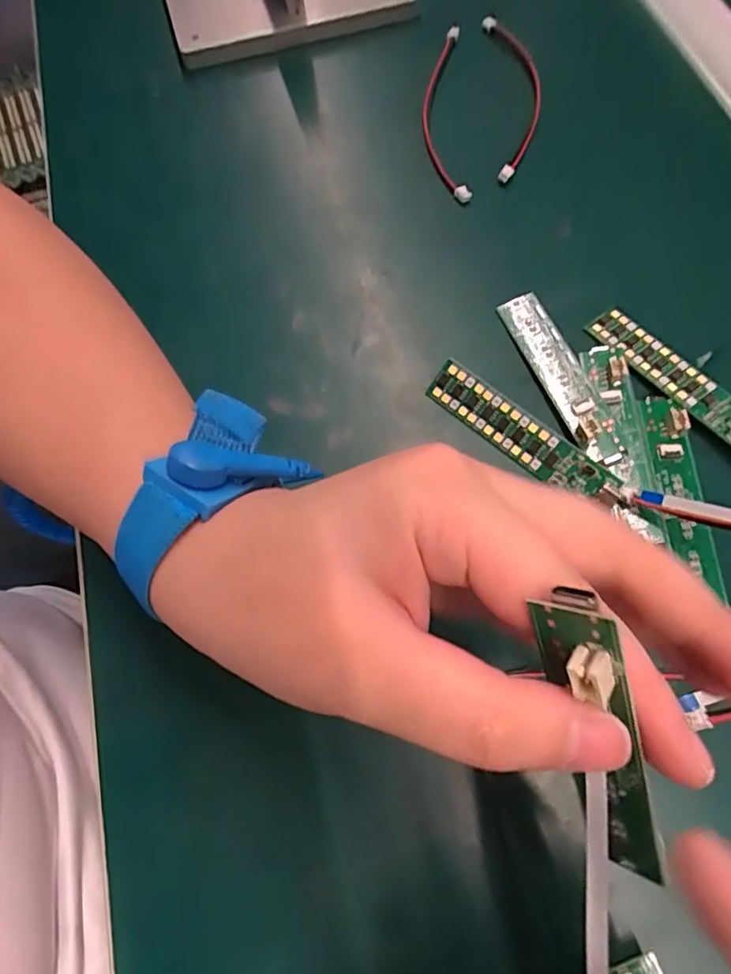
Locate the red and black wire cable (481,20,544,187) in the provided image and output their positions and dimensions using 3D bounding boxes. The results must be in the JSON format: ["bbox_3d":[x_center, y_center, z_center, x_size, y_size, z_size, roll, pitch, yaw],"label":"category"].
[{"bbox_3d":[0.079,-0.207,0.302,0.028,0.007,0.123,0,68,2],"label":"red and black wire cable"}]

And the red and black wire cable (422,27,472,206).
[{"bbox_3d":[0.041,-0.200,0.300,0.022,0.005,0.130,0,68,2],"label":"red and black wire cable"}]

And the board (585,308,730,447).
[{"bbox_3d":[0.127,-0.045,0.230,0.019,0.006,0.082,-37,71,-12],"label":"board"}]

